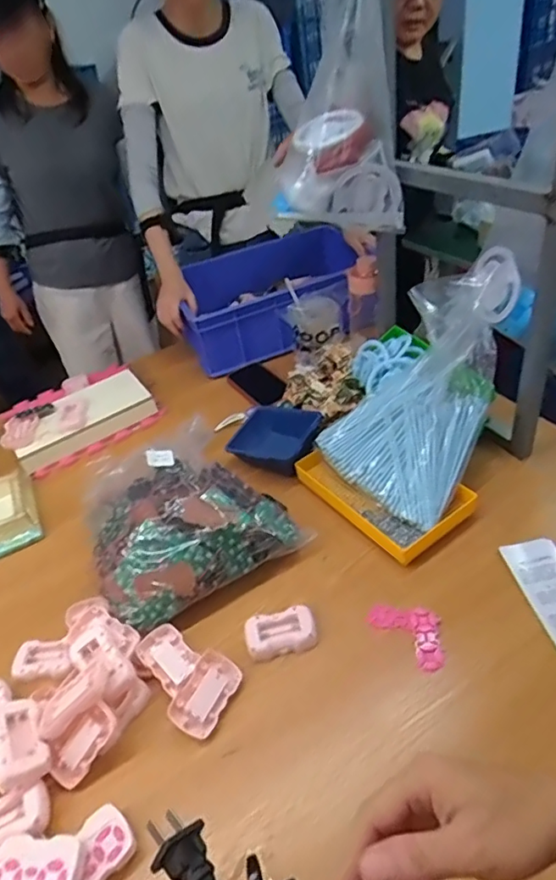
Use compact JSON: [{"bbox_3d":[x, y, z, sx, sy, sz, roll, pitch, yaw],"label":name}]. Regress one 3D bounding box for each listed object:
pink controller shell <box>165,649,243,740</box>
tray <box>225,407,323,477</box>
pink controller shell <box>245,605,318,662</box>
[{"bbox_3d":[-0.083,0.295,0.631,0.054,0.018,0.088,32,51,9],"label":"pink controller shell"},{"bbox_3d":[-0.007,-0.002,0.928,0.143,0.046,0.139,13,44,26],"label":"tray"},{"bbox_3d":[0.004,0.242,0.681,0.087,0.017,0.056,-12,39,-2],"label":"pink controller shell"}]

